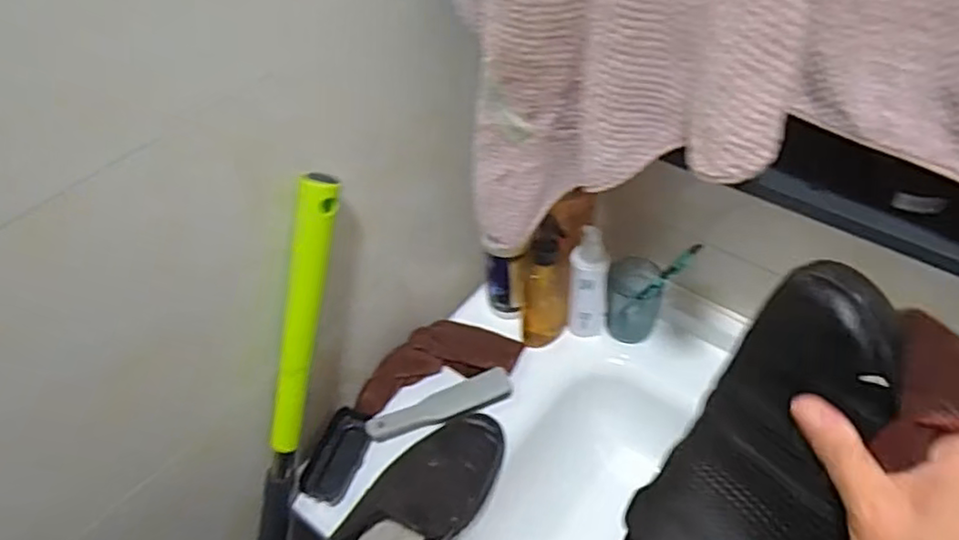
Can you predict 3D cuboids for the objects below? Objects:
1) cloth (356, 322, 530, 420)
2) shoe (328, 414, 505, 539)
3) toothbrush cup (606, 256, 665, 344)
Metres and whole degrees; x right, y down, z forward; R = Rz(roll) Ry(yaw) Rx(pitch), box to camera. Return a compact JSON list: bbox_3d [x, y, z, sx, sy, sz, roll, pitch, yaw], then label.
[{"bbox_3d":[-0.054,0.111,0.828,0.211,0.080,0.024,-17,3,-12],"label":"cloth"},{"bbox_3d":[-0.077,0.259,0.679,0.109,0.082,0.289,24,54,26],"label":"shoe"},{"bbox_3d":[0.198,0.042,0.845,0.065,0.109,0.057,-2,47,5],"label":"toothbrush cup"}]

